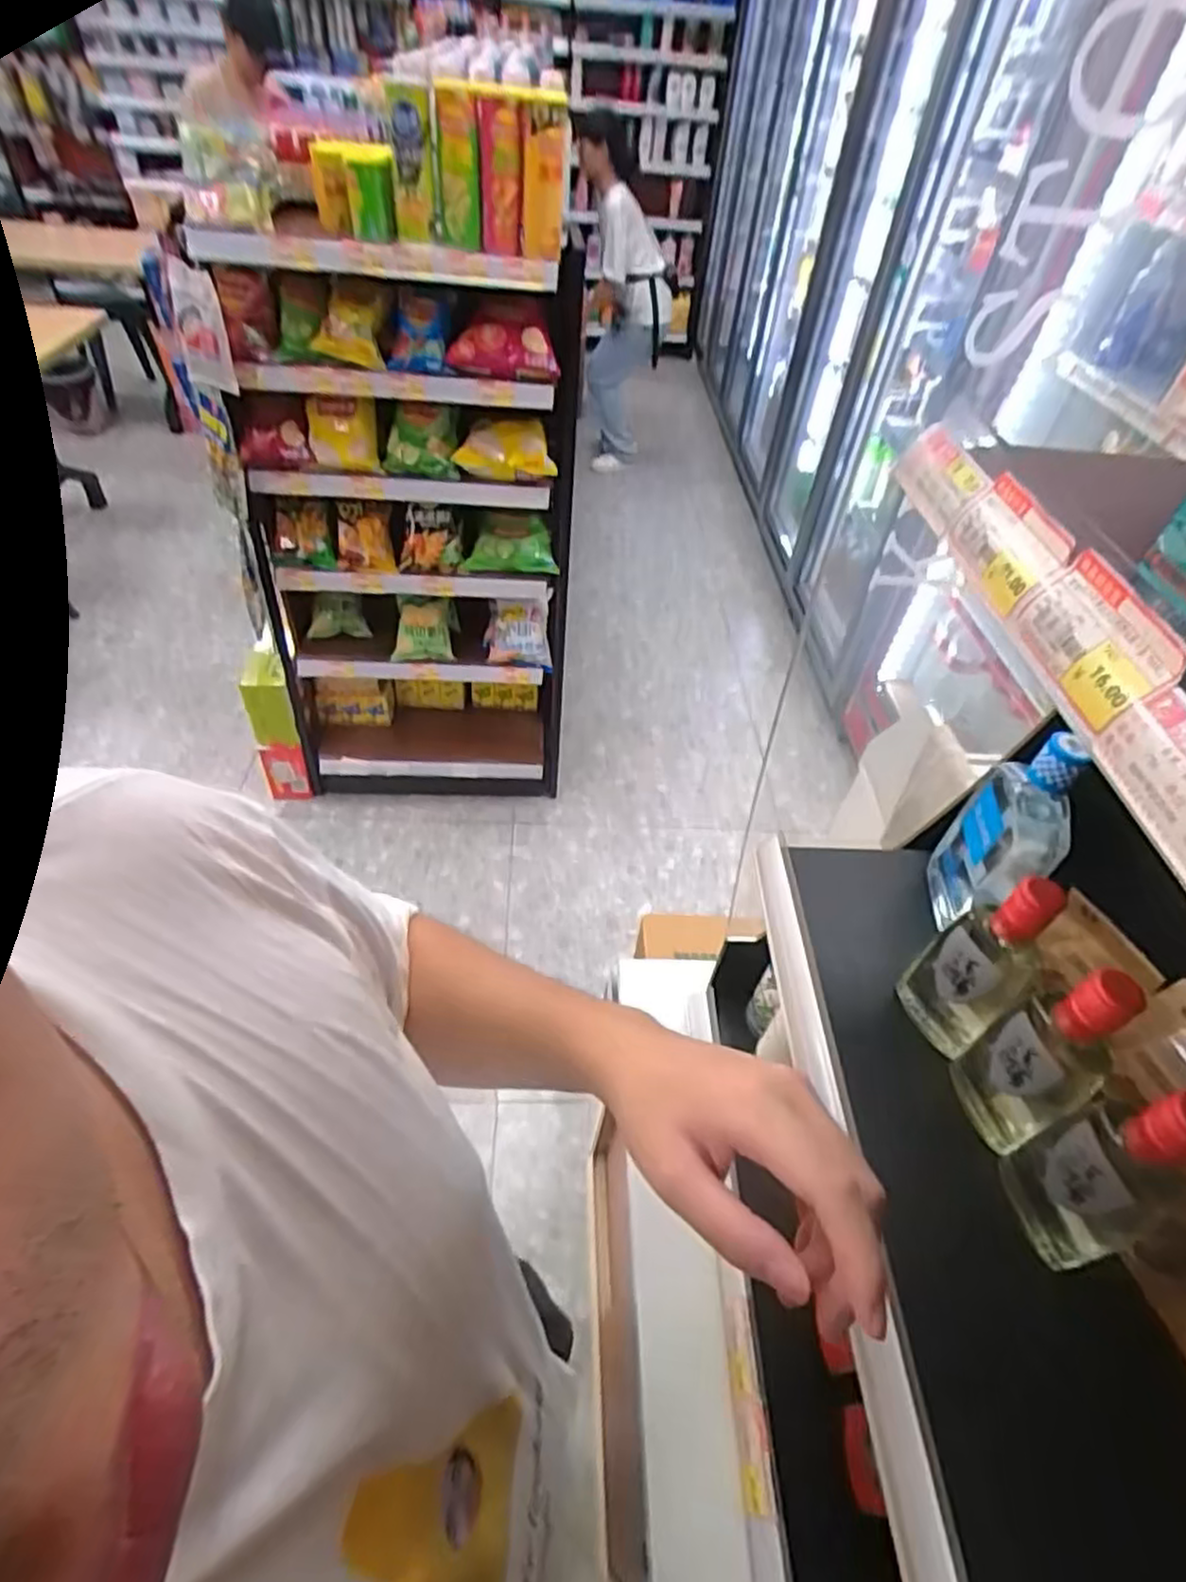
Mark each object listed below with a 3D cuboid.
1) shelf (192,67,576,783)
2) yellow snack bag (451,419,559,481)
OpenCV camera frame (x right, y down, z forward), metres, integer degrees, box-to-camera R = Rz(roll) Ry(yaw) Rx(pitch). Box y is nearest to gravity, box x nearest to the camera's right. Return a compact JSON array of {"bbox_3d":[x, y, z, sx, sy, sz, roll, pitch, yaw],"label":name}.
[{"bbox_3d":[-0.429,-0.649,1.785,0.721,1.549,0.340,4,46,-3],"label":"shelf"},{"bbox_3d":[-0.190,-0.731,1.569,0.211,0.119,0.043,2,46,-4],"label":"yellow snack bag"}]

